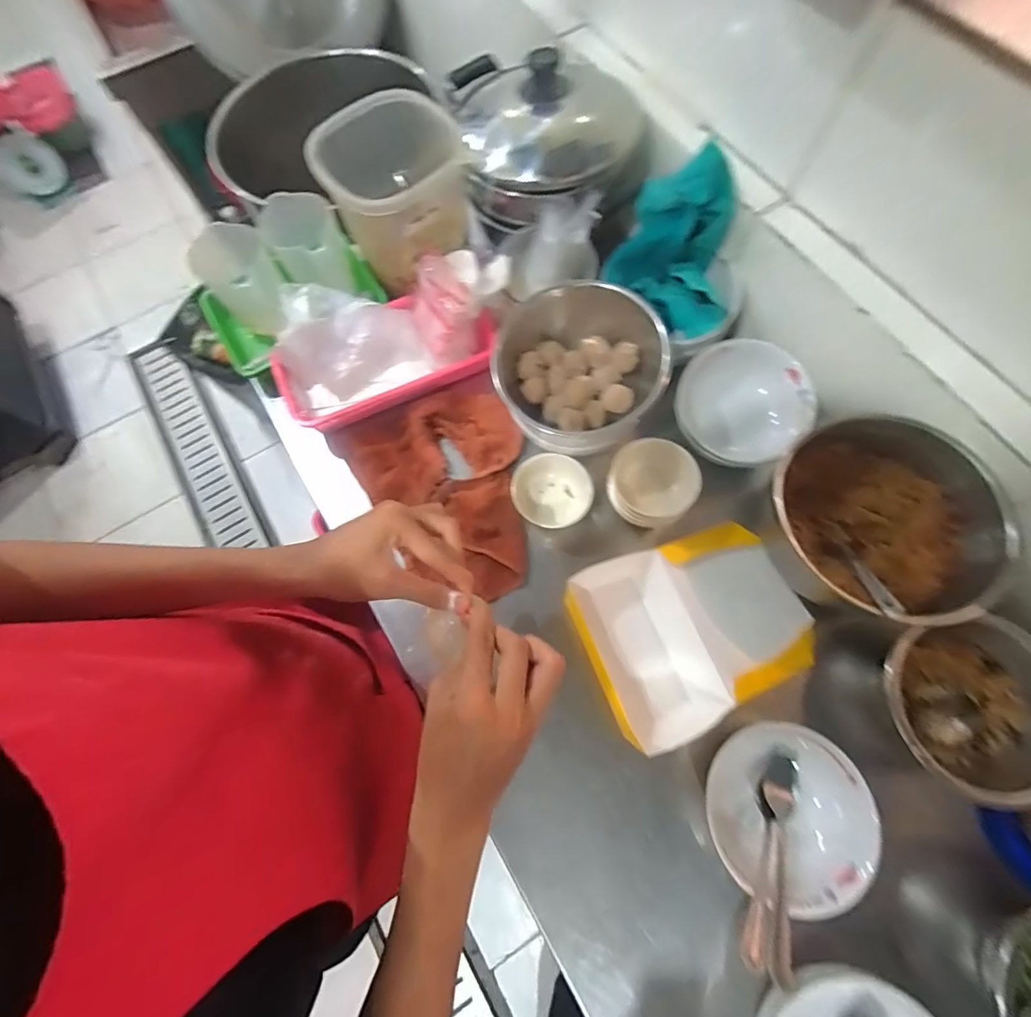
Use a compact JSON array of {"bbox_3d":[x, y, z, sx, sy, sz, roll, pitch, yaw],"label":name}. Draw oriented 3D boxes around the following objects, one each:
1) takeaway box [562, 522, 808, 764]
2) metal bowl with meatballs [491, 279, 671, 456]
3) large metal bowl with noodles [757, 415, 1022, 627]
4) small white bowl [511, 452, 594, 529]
[{"bbox_3d":[0.202,0.131,0.512,0.249,0.063,0.190,-19,72,-4],"label":"takeaway box"},{"bbox_3d":[0.082,-0.168,0.548,0.198,0.096,0.181,-1,72,2],"label":"metal bowl with meatballs"},{"bbox_3d":[0.385,0.022,0.491,0.184,0.106,0.200,-1,72,2],"label":"large metal bowl with noodles"},{"bbox_3d":[0.045,-0.020,0.578,0.091,0.065,0.087,-1,72,2],"label":"small white bowl"}]

